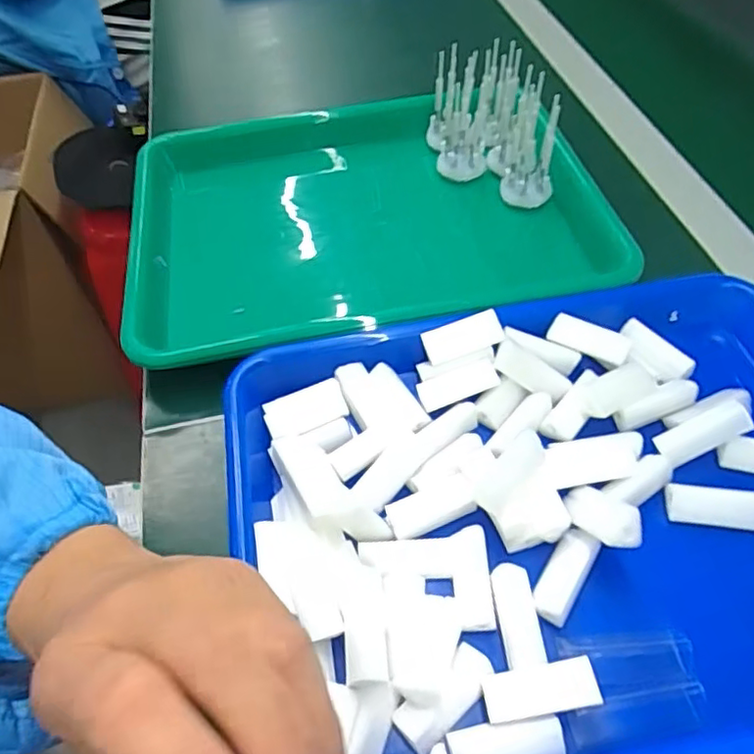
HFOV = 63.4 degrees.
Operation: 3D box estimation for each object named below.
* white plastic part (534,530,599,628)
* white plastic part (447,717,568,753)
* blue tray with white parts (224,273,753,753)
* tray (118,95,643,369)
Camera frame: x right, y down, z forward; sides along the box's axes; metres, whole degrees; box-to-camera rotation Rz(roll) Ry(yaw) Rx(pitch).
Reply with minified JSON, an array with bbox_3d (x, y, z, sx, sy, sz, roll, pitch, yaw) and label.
[{"bbox_3d":[0.089,0.094,0.289,0.018,0.008,0.044,27,59,21],"label":"white plastic part"},{"bbox_3d":[0.052,0.148,0.244,0.044,0.011,0.020,-11,53,-5],"label":"white plastic part"},{"bbox_3d":[0.104,0.059,0.309,0.341,0.034,0.240,-10,53,-5],"label":"blue tray with white parts"},{"bbox_3d":[-0.004,-0.116,0.470,0.336,0.062,0.260,-8,53,-3],"label":"tray"}]

